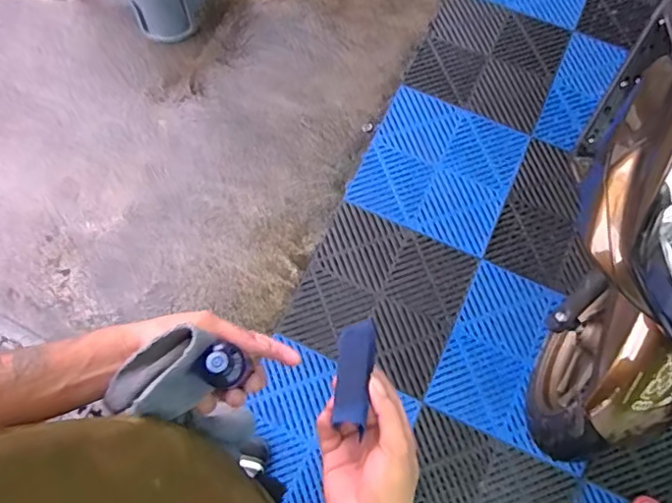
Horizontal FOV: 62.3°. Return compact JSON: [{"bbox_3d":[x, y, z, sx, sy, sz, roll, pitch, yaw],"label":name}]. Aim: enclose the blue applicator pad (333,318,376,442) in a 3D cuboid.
[{"bbox_3d":[0.016,0.100,0.466,0.031,0.022,0.095,4,48,2],"label":"blue applicator pad"}]

